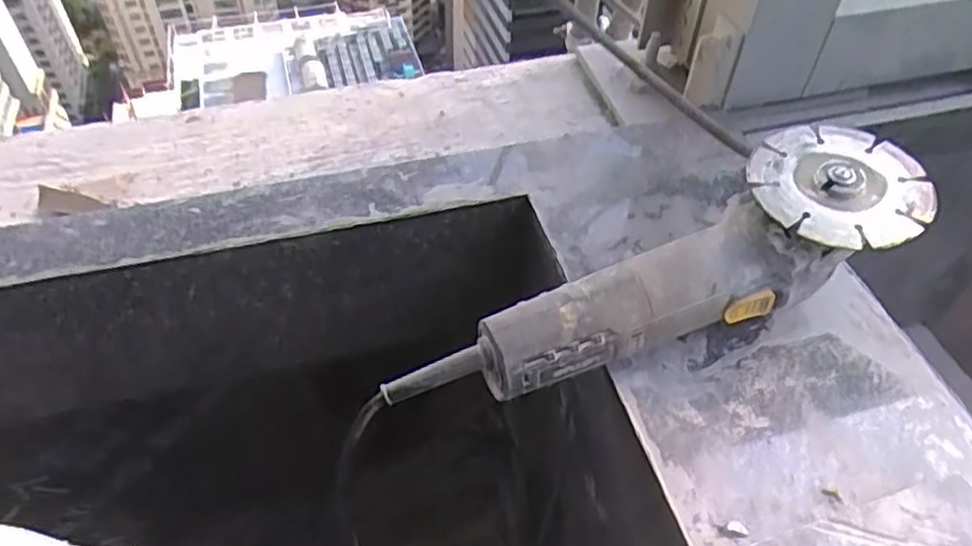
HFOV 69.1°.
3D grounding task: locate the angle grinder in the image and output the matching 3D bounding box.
[{"bbox_3d":[0.095,-0.002,0.440,0.333,0.099,0.097,-12,51,-12],"label":"angle grinder"}]

